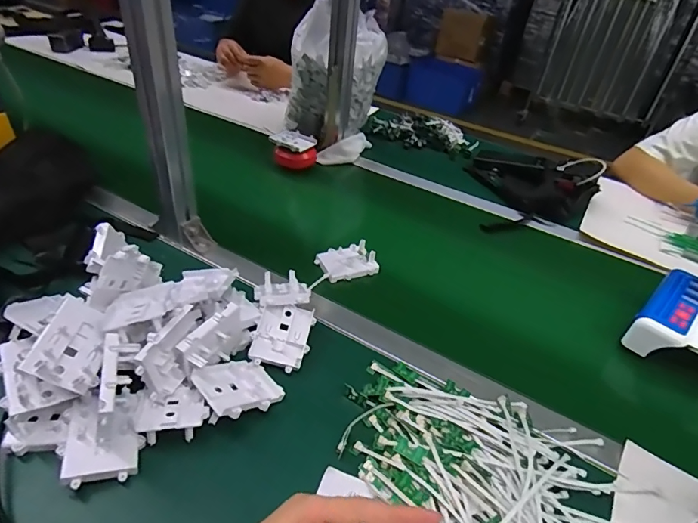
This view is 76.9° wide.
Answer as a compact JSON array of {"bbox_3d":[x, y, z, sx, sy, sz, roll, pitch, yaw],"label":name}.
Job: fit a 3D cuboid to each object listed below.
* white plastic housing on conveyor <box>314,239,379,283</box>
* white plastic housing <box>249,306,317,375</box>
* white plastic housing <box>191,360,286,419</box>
[{"bbox_3d":[-0.004,-0.002,0.685,0.085,0.025,0.061,-11,41,-22],"label":"white plastic housing on conveyor"},{"bbox_3d":[-0.081,0.092,0.537,0.065,0.011,0.083,16,53,0],"label":"white plastic housing"},{"bbox_3d":[-0.119,0.135,0.471,0.066,0.018,0.082,35,20,32],"label":"white plastic housing"}]

